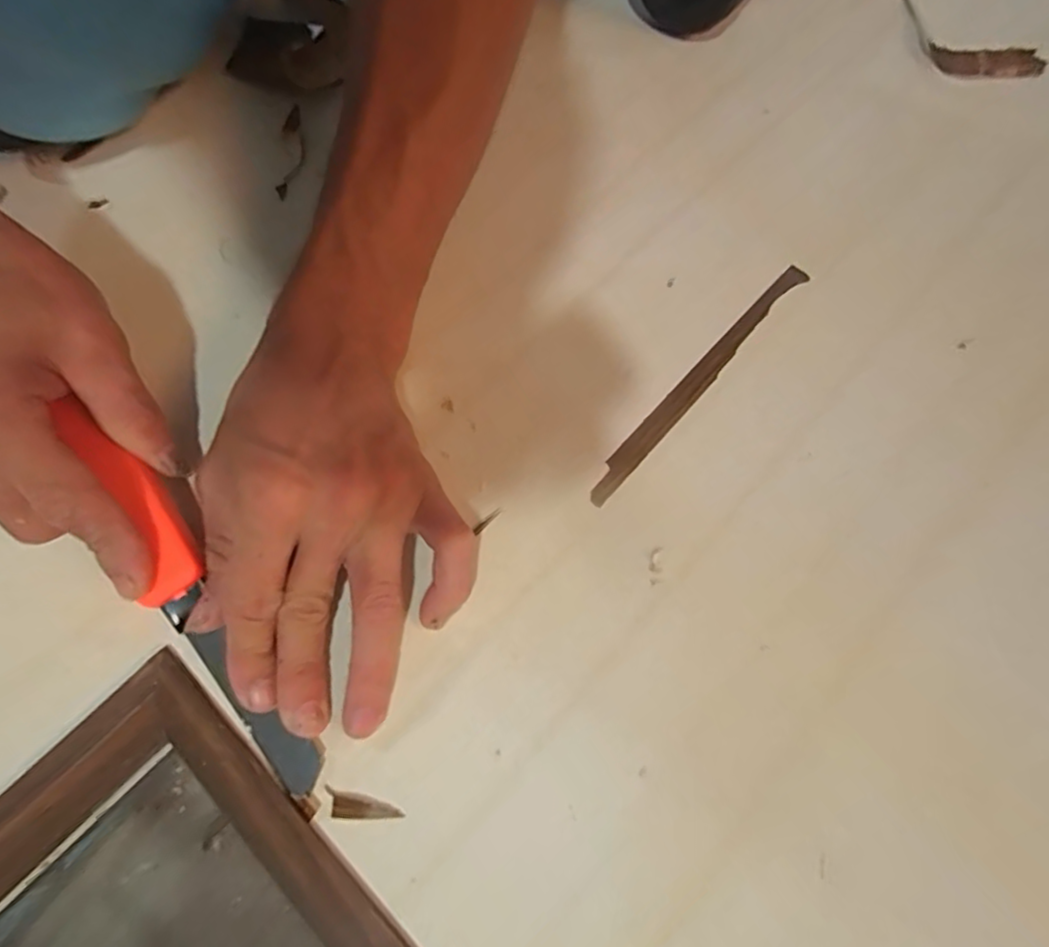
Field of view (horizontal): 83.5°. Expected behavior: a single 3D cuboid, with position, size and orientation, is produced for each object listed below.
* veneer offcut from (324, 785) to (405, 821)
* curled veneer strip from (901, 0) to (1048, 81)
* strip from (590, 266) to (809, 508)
[{"bbox_3d":[-0.058,0.120,0.209,0.029,0.004,0.009,11,68,3],"label":"veneer offcut"},{"bbox_3d":[0.257,-0.288,0.366,0.043,0.019,0.138,-27,71,-12],"label":"curled veneer strip"},{"bbox_3d":[0.085,-0.047,0.282,0.012,0.005,0.166,40,72,14],"label":"strip"}]

